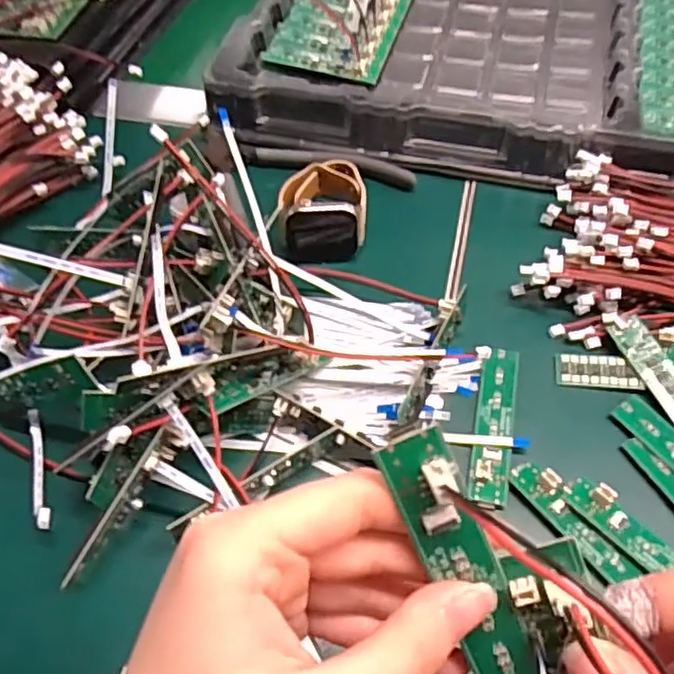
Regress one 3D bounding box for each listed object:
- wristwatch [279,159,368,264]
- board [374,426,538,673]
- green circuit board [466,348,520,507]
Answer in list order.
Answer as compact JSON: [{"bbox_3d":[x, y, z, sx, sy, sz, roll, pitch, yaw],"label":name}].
[{"bbox_3d":[-0.008,-0.081,0.380,0.049,0.033,0.063,-4,55,0],"label":"wristwatch"},{"bbox_3d":[0.034,0.061,0.165,0.017,0.008,0.081,-27,103,-13],"label":"board"},{"bbox_3d":[0.076,0.039,0.311,0.018,0.008,0.084,10,56,9],"label":"green circuit board"}]

